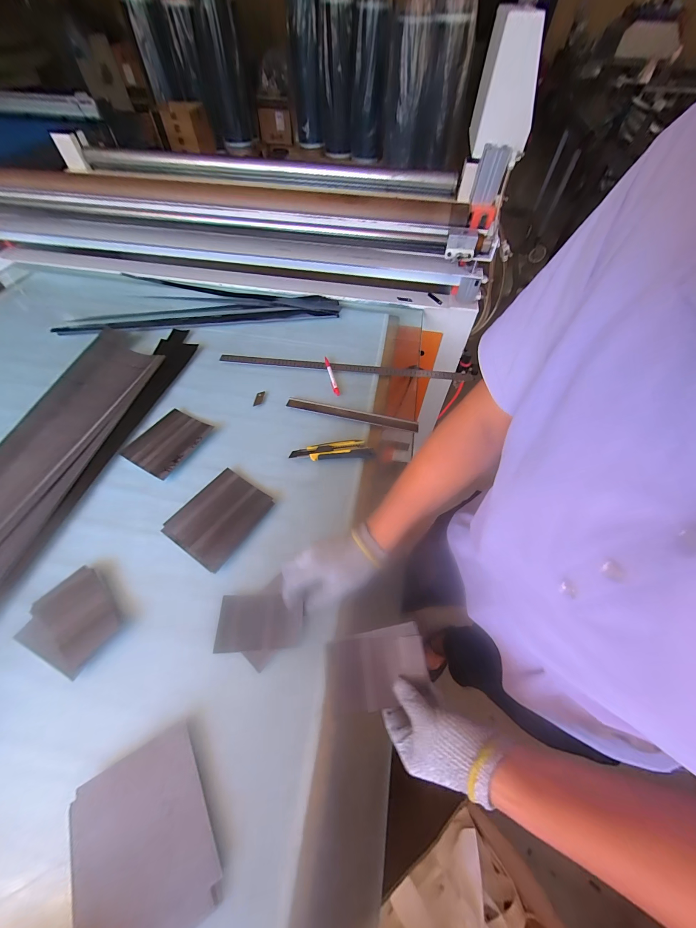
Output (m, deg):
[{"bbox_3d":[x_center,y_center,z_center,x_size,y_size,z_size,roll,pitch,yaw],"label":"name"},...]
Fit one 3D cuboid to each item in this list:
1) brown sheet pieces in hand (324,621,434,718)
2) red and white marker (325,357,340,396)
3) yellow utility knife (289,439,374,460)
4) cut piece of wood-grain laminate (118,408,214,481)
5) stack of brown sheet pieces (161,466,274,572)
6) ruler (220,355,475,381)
[{"bbox_3d":[0.036,0.250,0.384,0.121,0.014,0.078,-10,56,-4],"label":"brown sheet pieces in hand"},{"bbox_3d":[-0.040,-0.209,0.734,0.013,0.009,0.129,-13,56,-7],"label":"red and white marker"},{"bbox_3d":[-0.031,-0.025,0.604,0.155,0.018,0.036,-4,56,-1],"label":"yellow utility knife"},{"bbox_3d":[-0.361,-0.046,0.623,0.123,0.007,0.137,25,60,18],"label":"cut piece of wood-grain laminate"},{"bbox_3d":[-0.218,0.087,0.534,0.125,0.014,0.147,26,61,18],"label":"stack of brown sheet pieces"},{"bbox_3d":[-0.008,-0.233,0.753,0.600,0.010,0.028,5,61,3],"label":"ruler"}]

